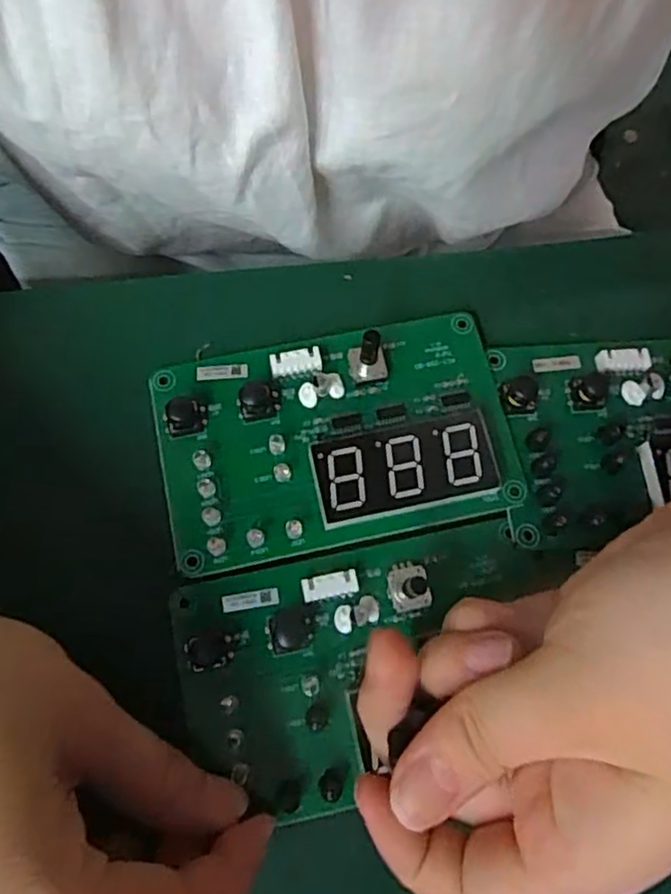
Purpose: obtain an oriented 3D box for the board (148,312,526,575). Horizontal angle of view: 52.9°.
[{"bbox_3d":[0.000,-0.005,0.235,0.120,0.014,0.075,-11,77,-7],"label":"board"}]

